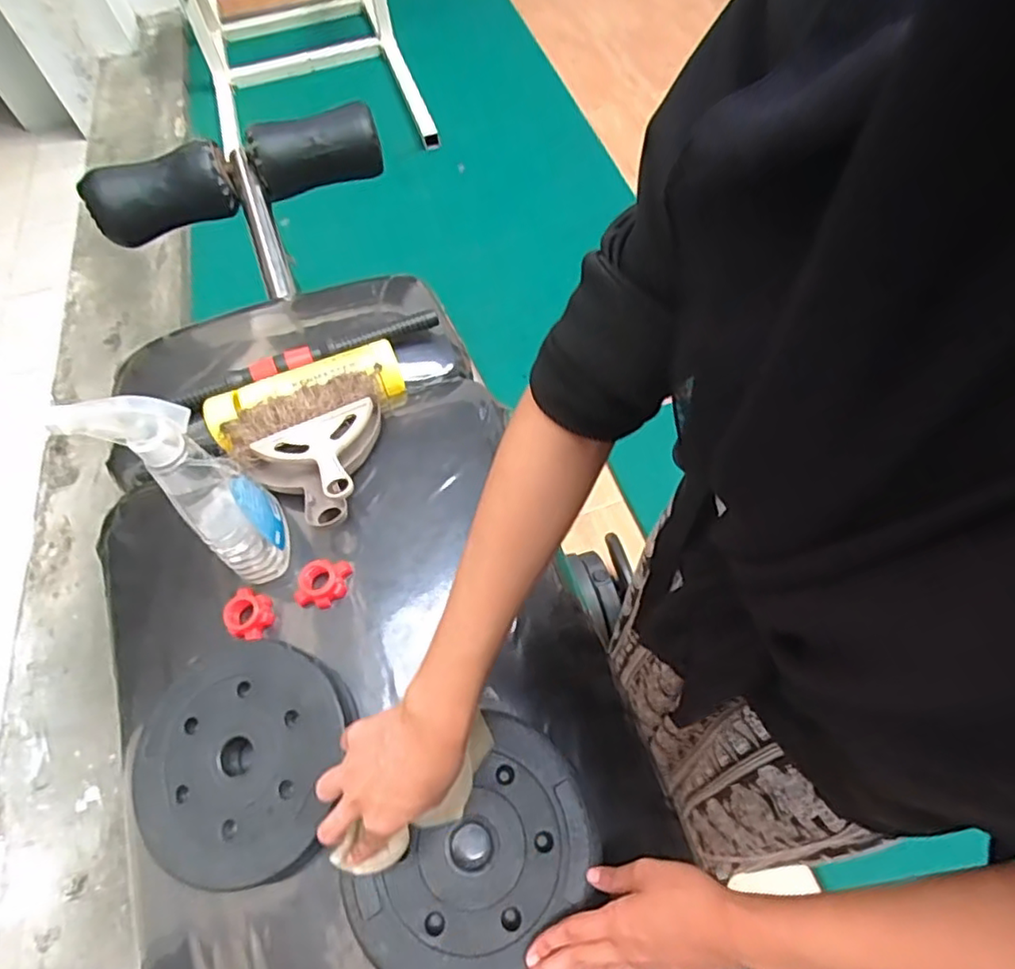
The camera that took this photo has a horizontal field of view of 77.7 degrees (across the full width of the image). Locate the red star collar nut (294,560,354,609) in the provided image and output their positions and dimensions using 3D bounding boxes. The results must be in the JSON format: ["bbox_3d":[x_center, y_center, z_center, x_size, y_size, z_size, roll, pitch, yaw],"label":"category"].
[{"bbox_3d":[-0.172,0.092,0.588,0.045,0.023,0.044,10,70,-14],"label":"red star collar nut"}]

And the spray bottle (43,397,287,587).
[{"bbox_3d":[-0.255,0.007,0.519,0.090,0.213,0.076,-40,64,-18],"label":"spray bottle"}]

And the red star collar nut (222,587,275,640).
[{"bbox_3d":[-0.237,0.119,0.578,0.038,0.020,0.041,18,62,15],"label":"red star collar nut"}]

